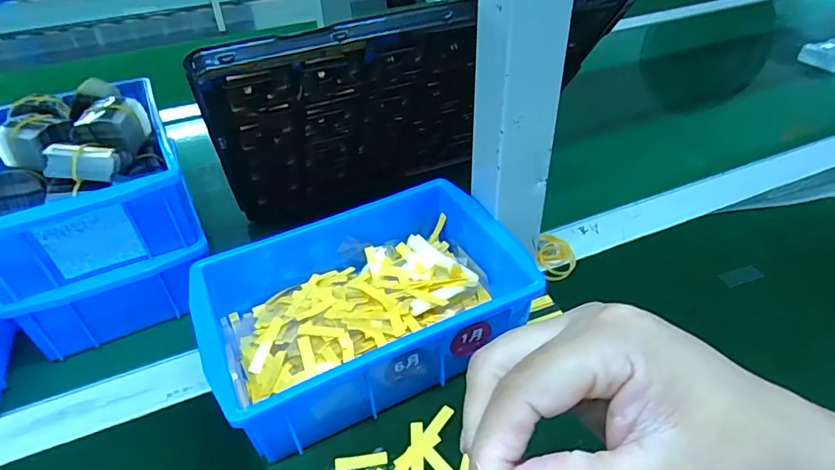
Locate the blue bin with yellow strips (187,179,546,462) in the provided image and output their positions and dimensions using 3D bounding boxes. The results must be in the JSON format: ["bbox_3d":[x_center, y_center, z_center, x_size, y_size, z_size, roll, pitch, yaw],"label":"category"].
[{"bbox_3d":[-0.038,0.046,0.351,0.202,0.073,0.144,-18,40,-20],"label":"blue bin with yellow strips"}]

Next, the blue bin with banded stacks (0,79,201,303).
[{"bbox_3d":[-0.250,-0.047,0.378,0.130,0.077,0.178,-20,42,-20],"label":"blue bin with banded stacks"}]

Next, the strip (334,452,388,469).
[{"bbox_3d":[-0.033,0.130,0.294,0.030,0.004,0.008,-8,38,-6],"label":"strip"}]

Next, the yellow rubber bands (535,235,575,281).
[{"bbox_3d":[0.113,0.018,0.415,0.030,0.011,0.044,8,39,14],"label":"yellow rubber bands"}]

